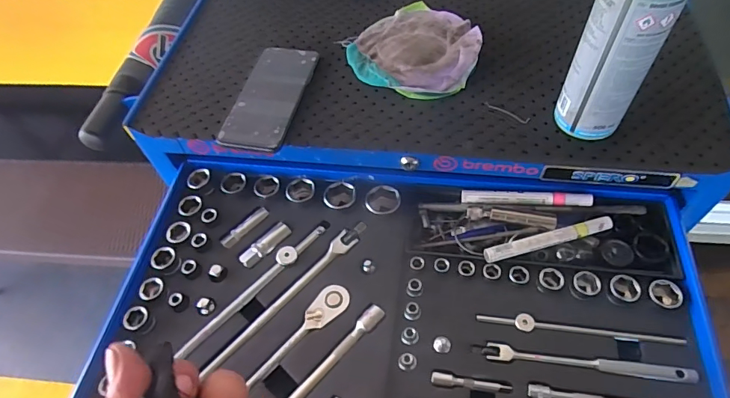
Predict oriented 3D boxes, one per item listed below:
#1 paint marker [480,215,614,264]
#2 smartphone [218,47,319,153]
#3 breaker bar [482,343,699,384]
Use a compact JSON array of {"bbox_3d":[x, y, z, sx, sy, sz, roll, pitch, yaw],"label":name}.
[{"bbox_3d":[0.197,0.044,0.486,0.143,0.019,0.019,-15,55,-6],"label":"paint marker"},{"bbox_3d":[-0.110,-0.123,0.533,0.074,0.011,0.159,8,56,10],"label":"smartphone"},{"bbox_3d":[0.208,0.154,0.422,0.185,0.009,0.016,6,56,9],"label":"breaker bar"}]

